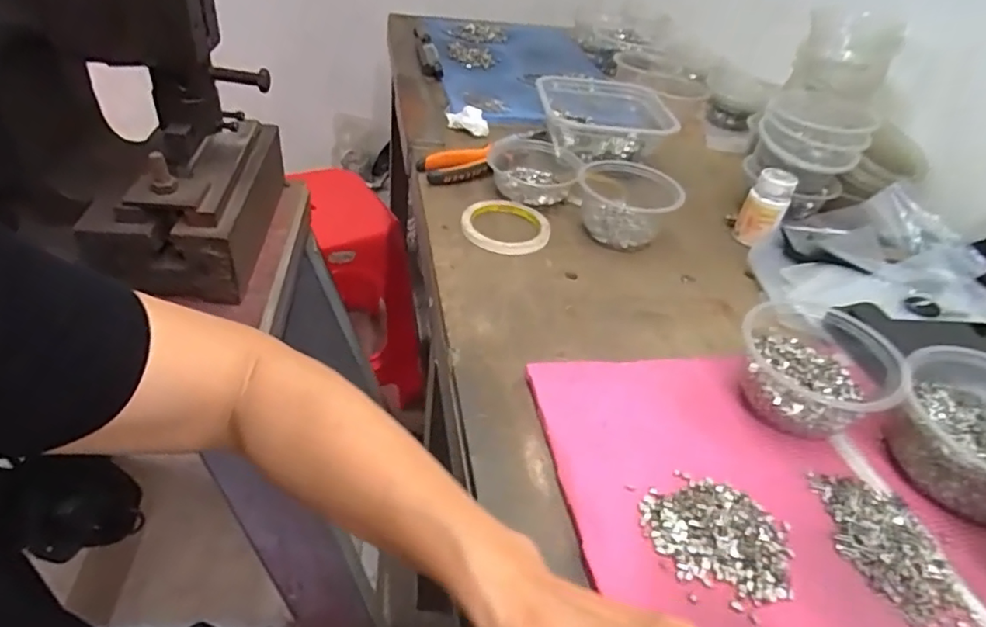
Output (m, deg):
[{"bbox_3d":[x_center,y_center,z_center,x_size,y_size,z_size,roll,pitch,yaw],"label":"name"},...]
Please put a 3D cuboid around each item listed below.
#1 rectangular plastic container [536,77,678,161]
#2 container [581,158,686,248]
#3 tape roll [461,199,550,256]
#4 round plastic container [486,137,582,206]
[{"bbox_3d":[0.155,-0.266,0.791,0.183,0.047,0.175,5,40,-5],"label":"rectangular plastic container"},{"bbox_3d":[0.154,-0.131,0.666,0.108,0.064,0.121,17,40,8],"label":"container"},{"bbox_3d":[0.015,-0.098,0.647,0.096,0.013,0.095,6,40,-5],"label":"tape roll"},{"bbox_3d":[0.048,-0.177,0.721,0.114,0.040,0.118,6,40,-5],"label":"round plastic container"}]

